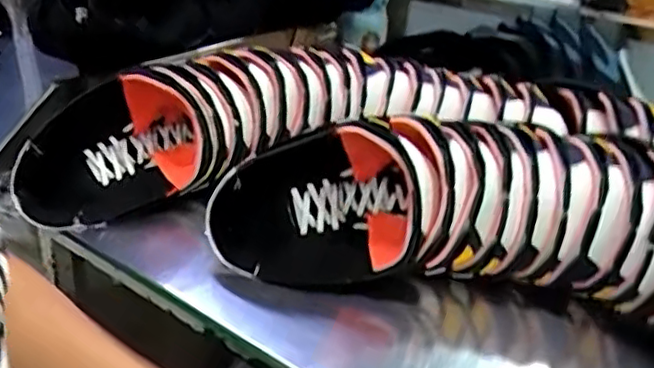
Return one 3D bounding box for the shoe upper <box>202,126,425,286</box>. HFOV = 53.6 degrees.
[{"bbox_3d":[-0.007,0.016,0.646,0.215,0.135,0.111,1,27,-3],"label":"shoe upper"}]

